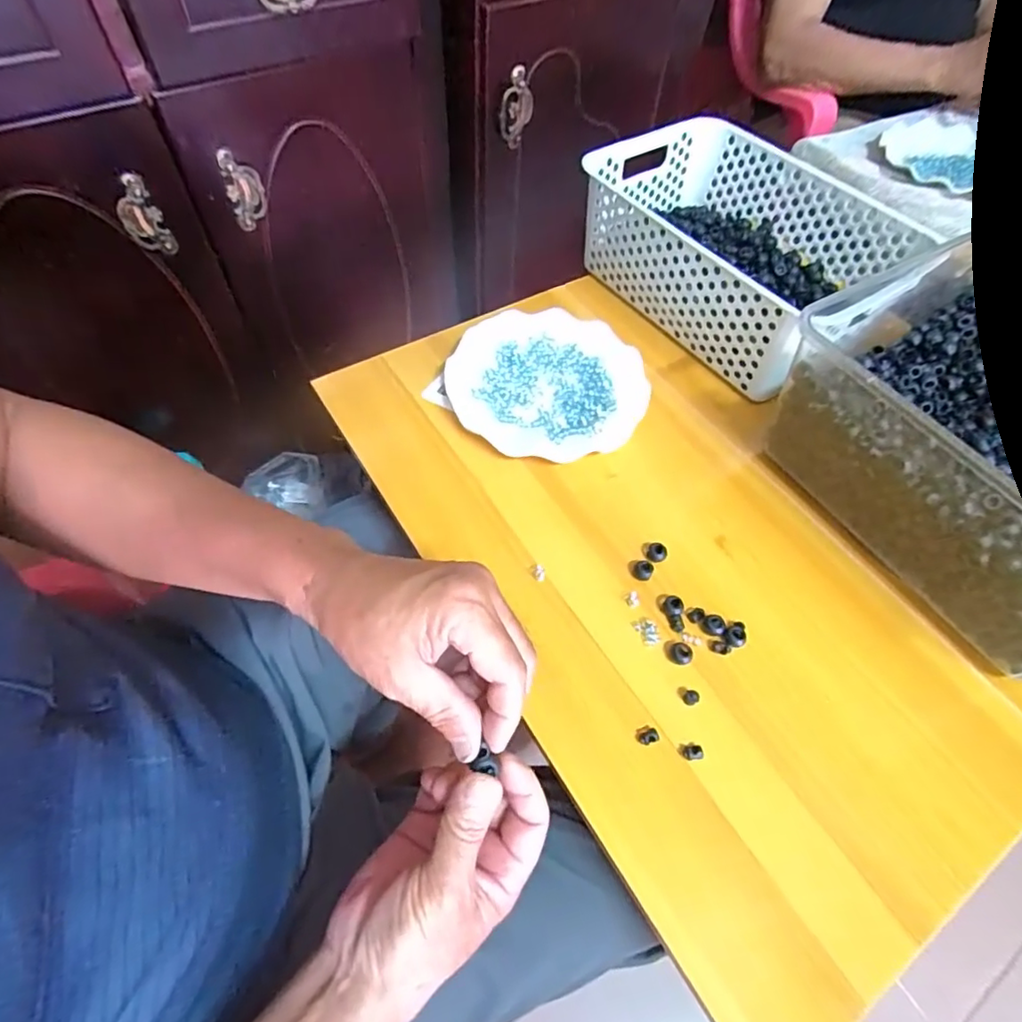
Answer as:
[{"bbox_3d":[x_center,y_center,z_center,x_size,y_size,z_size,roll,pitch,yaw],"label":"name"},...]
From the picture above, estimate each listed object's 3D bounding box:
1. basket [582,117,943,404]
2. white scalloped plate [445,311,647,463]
[{"bbox_3d":[0.225,-0.279,0.588,0.206,0.093,0.283,-32,65,-21],"label":"basket"},{"bbox_3d":[0.033,-0.122,0.538,0.178,0.024,0.176,2,58,-3],"label":"white scalloped plate"}]

